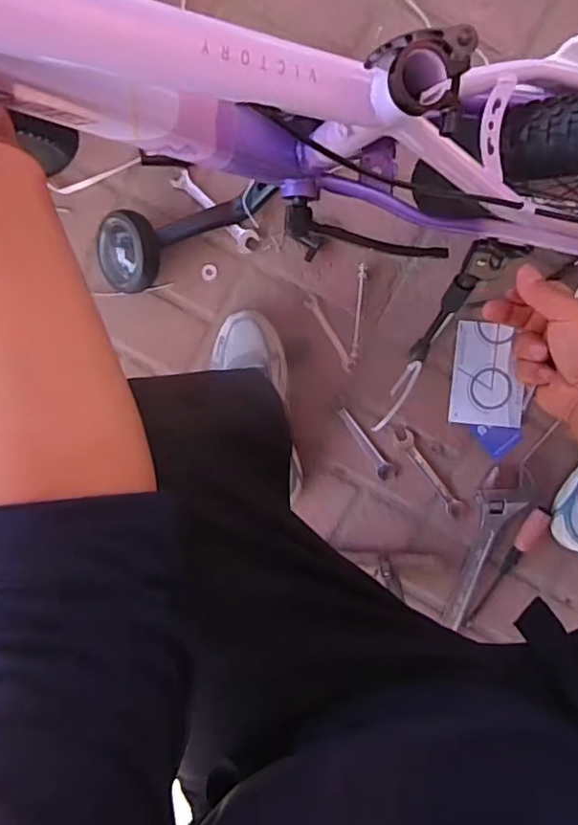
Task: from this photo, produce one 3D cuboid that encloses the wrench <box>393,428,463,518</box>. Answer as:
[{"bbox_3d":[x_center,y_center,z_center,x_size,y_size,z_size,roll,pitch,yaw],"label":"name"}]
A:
[{"bbox_3d":[0.202,0.089,0.868,0.027,0.004,0.147,-35,93,5],"label":"wrench"}]

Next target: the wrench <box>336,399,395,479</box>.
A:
[{"bbox_3d":[0.107,0.039,0.864,0.023,0.007,0.138,-35,93,5],"label":"wrench"}]

